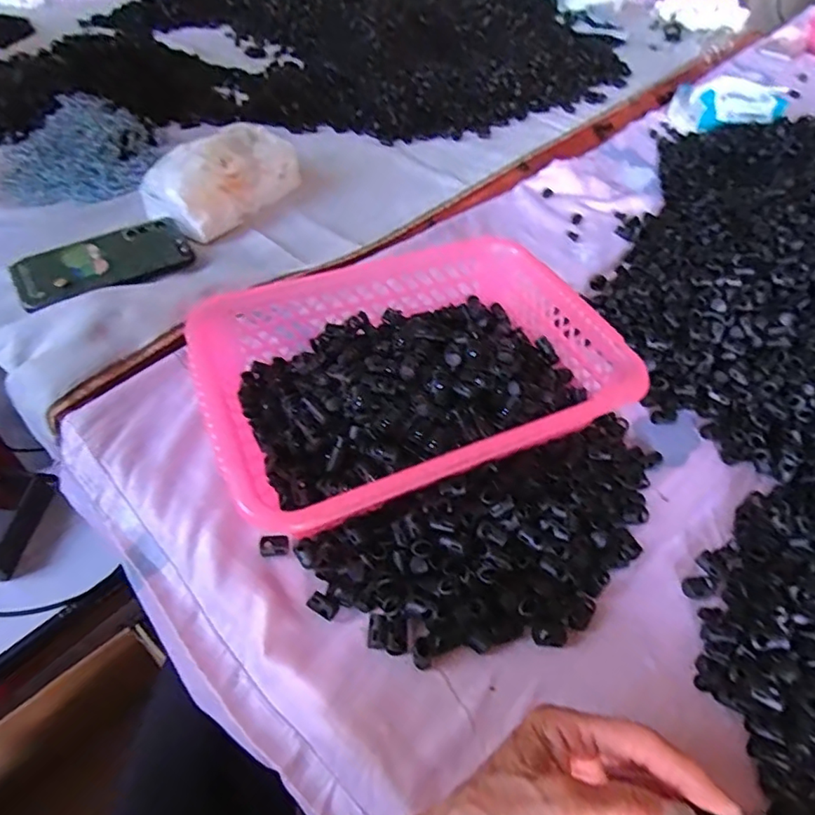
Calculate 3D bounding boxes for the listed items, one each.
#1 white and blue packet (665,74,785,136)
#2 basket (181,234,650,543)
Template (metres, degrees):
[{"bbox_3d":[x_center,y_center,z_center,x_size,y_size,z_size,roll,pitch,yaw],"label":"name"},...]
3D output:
[{"bbox_3d":[0.518,-0.494,0.880,0.172,0.060,0.090,-3,48,9],"label":"white and blue packet"},{"bbox_3d":[0.002,-0.027,0.435,0.308,0.066,0.218,-17,53,-18],"label":"basket"}]

